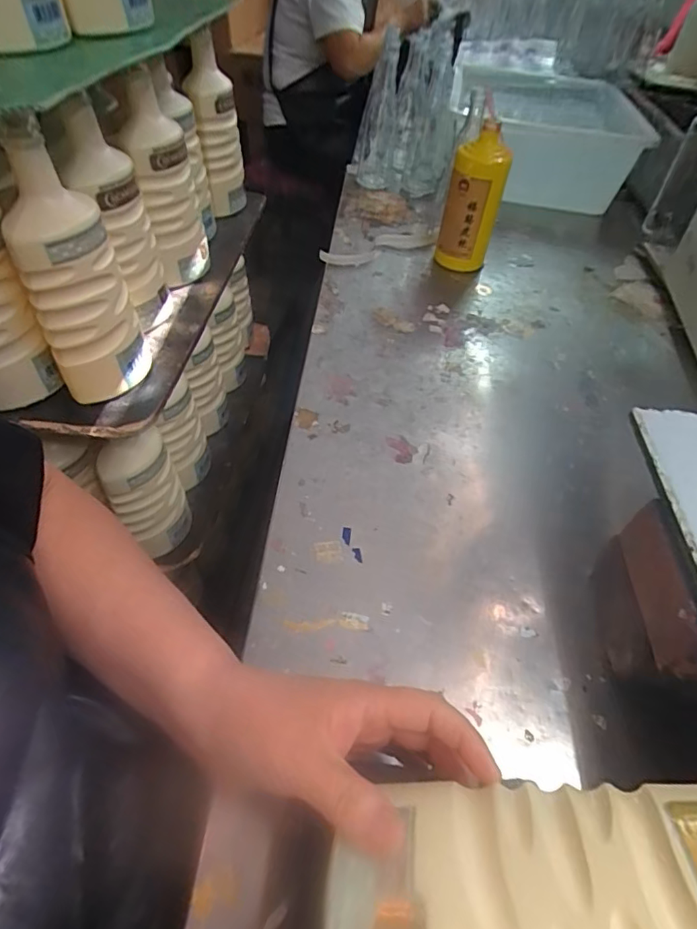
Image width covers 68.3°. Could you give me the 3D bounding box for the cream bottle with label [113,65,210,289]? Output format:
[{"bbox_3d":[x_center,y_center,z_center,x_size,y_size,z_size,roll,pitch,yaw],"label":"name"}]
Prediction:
[{"bbox_3d":[-0.209,-0.313,0.591,0.070,0.214,0.060,-9,50,-10],"label":"cream bottle with label"}]

